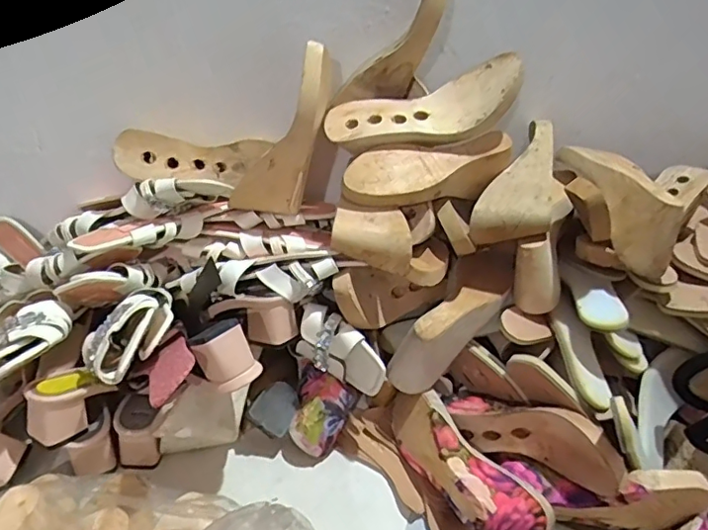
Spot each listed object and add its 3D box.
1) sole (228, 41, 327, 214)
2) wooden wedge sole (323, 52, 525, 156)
[{"bbox_3d":[-0.090,-0.159,0.663,0.111,0.190,0.061,6,35,-1],"label":"sole"},{"bbox_3d":[0.083,-0.183,0.661,0.228,0.065,0.070,-14,35,6],"label":"wooden wedge sole"}]

